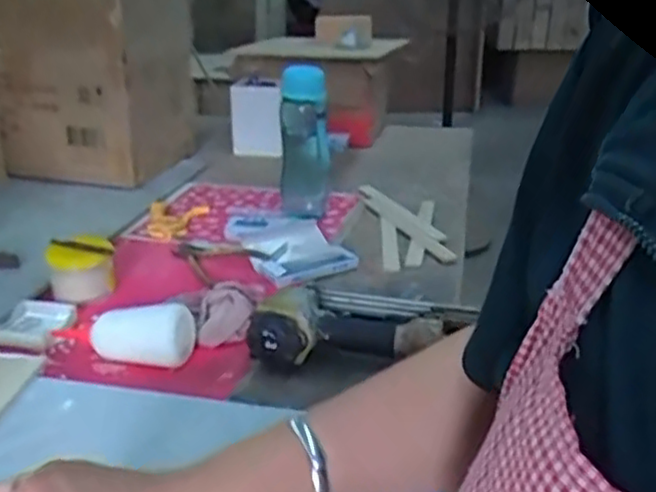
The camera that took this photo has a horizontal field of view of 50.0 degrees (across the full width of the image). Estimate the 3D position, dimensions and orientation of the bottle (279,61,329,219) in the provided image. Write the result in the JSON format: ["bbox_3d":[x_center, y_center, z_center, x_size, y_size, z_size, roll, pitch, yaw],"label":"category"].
[{"bbox_3d":[-0.034,-0.161,1.121,0.086,0.230,0.066,2,22,2],"label":"bottle"}]

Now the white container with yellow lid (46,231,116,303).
[{"bbox_3d":[-0.308,0.025,0.880,0.079,0.050,0.086,-6,23,-16],"label":"white container with yellow lid"}]

